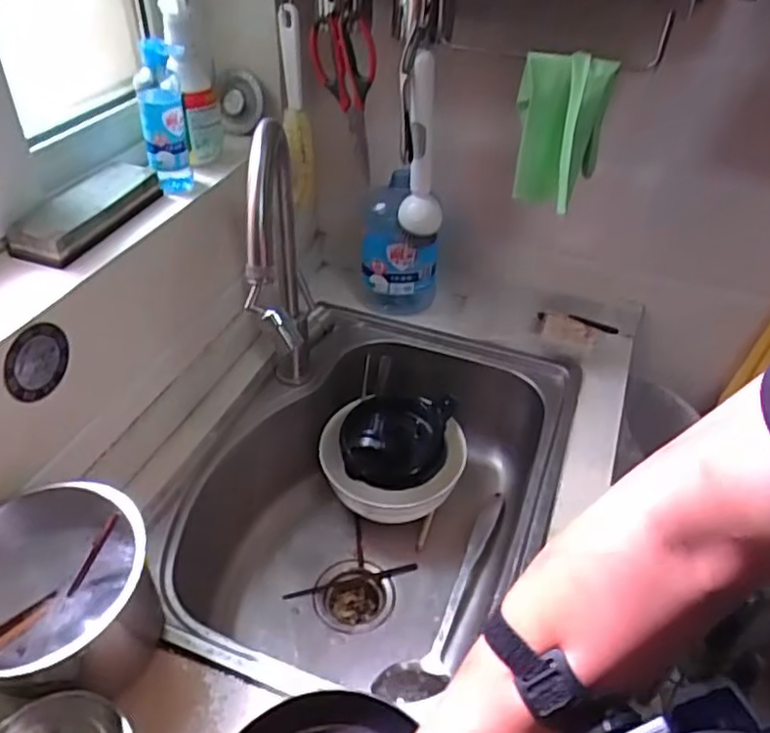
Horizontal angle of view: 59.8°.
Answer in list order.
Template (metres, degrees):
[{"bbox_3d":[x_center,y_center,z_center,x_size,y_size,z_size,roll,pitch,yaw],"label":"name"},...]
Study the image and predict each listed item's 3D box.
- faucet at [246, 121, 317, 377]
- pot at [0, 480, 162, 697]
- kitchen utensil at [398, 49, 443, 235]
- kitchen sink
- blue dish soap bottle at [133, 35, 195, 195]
[{"bbox_3d":[-0.115,-0.066,0.750,0.044,0.384,0.267,-4,39,-5],"label":"faucet"},{"bbox_3d":[-0.289,0.214,0.596,0.137,0.140,0.167,22,43,24],"label":"pot"},{"bbox_3d":[0.053,-0.292,0.881,0.053,0.224,0.062,5,39,5],"label":"kitchen utensil"},{"bbox_3d":[-0.013,0.195,0.897,0.413,0.221,0.579,16,41,18],"label":"kitchen sink"},{"bbox_3d":[-0.259,-0.293,0.793,0.055,0.171,0.043,-11,40,-15],"label":"blue dish soap bottle"}]

